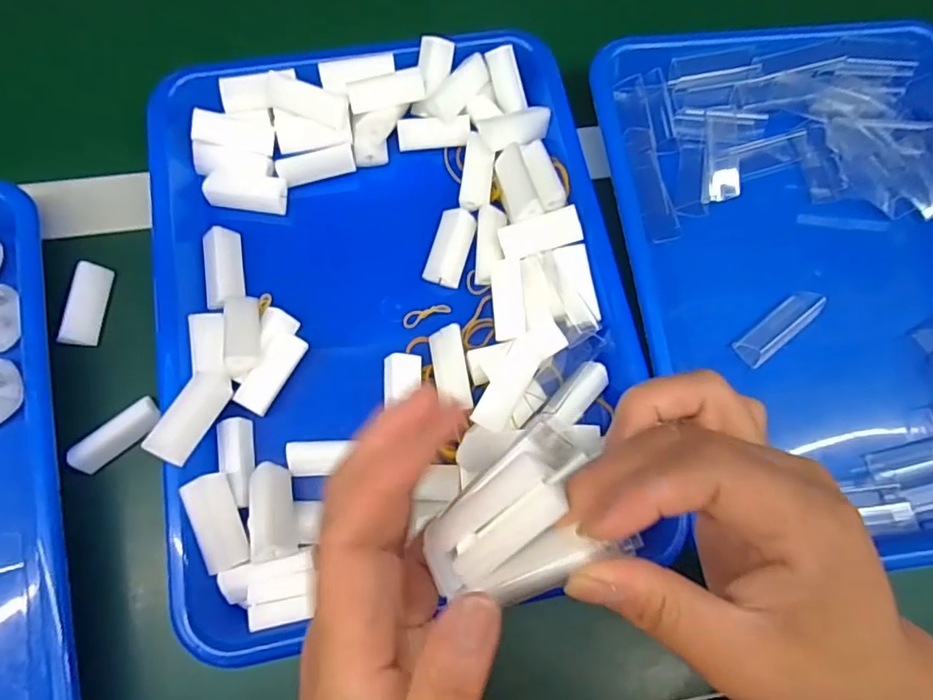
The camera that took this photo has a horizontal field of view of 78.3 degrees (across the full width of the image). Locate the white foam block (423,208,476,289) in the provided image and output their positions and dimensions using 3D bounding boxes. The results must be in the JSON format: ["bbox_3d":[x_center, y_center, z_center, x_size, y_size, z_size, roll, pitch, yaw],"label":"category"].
[{"bbox_3d":[-0.009,-0.061,0.344,0.022,0.013,0.046,16,73,2],"label":"white foam block"}]

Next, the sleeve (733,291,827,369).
[{"bbox_3d":[0.185,-0.014,0.336,0.056,0.014,0.019,-37,78,-13],"label":"sleeve"}]

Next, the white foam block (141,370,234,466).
[{"bbox_3d":[-0.137,0.032,0.286,0.019,0.011,0.049,22,59,5],"label":"white foam block"}]

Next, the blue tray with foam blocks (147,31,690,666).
[{"bbox_3d":[-0.039,-0.026,0.325,0.248,0.043,0.325,-9,74,-6],"label":"blue tray with foam blocks"}]

